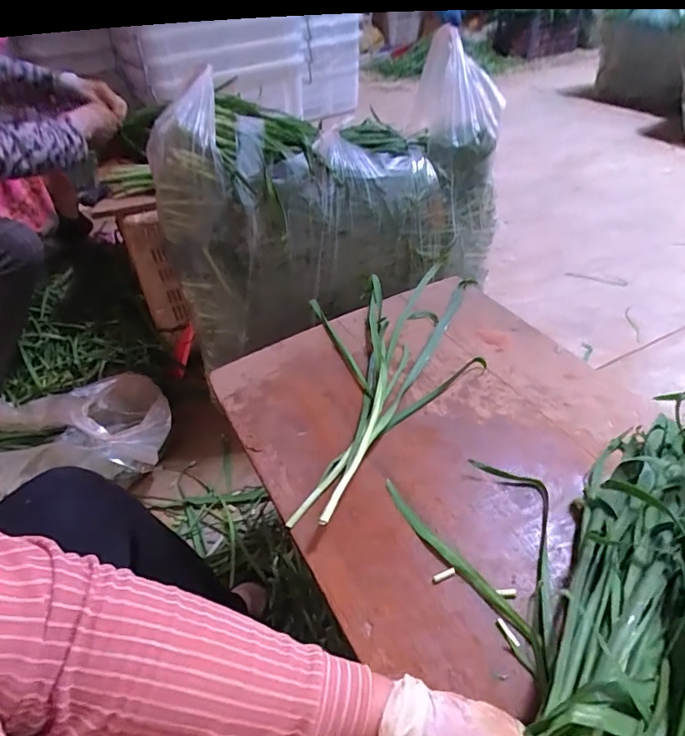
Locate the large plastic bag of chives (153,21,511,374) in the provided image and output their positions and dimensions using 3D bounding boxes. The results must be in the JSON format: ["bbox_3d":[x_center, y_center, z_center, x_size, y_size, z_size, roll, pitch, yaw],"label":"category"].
[{"bbox_3d":[-0.011,-0.264,0.864,0.579,0.402,0.270,-18,44,-14],"label":"large plastic bag of chives"}]

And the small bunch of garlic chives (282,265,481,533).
[{"bbox_3d":[0.065,-0.006,0.633,0.222,0.027,0.459,0,43,6],"label":"small bunch of garlic chives"}]

